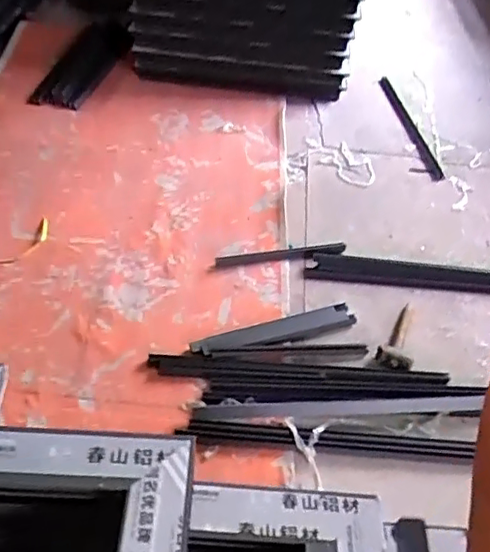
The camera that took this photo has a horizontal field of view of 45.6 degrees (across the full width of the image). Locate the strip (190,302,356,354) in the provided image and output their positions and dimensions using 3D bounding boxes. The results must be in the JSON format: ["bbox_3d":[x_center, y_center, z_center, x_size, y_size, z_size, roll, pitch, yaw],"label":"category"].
[{"bbox_3d":[0.086,0.155,1.669,0.475,0.016,0.091,-12,44,-19],"label":"strip"}]

